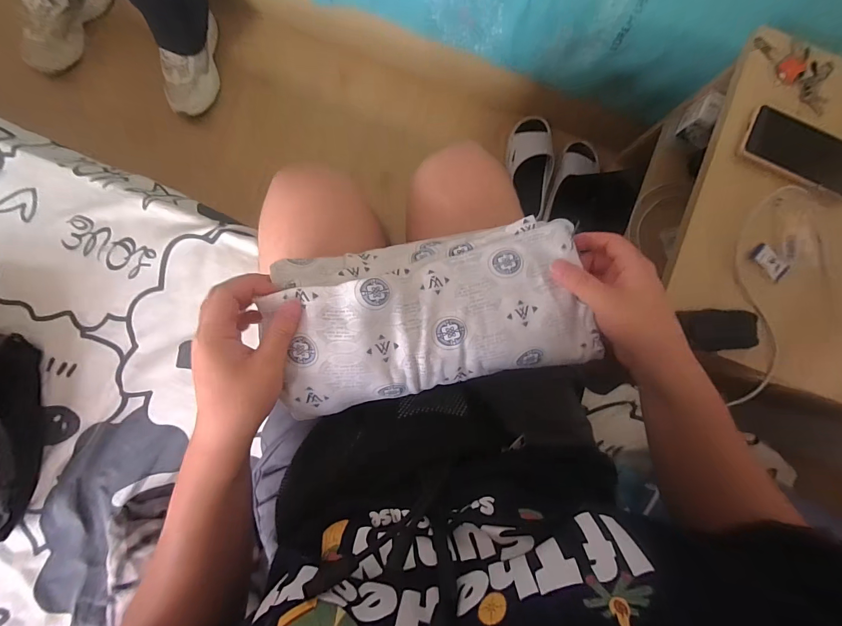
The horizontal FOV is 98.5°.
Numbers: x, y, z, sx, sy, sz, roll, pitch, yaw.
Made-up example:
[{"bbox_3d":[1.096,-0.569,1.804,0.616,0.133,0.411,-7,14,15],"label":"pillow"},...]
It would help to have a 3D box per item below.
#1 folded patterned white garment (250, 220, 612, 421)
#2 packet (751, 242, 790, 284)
[{"bbox_3d":[0.012,-0.001,0.310,0.269,0.065,0.136,-11,89,-2],"label":"folded patterned white garment"},{"bbox_3d":[0.469,-0.067,0.485,0.053,0.005,0.025,45,87,0],"label":"packet"}]

